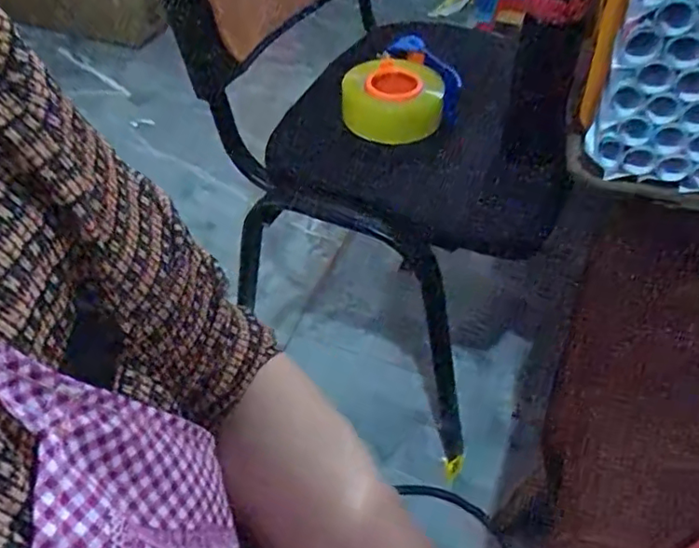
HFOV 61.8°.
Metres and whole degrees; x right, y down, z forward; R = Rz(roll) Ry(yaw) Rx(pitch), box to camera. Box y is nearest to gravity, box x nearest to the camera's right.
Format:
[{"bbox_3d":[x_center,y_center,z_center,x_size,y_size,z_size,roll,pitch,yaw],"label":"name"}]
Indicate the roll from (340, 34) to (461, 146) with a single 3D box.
[{"bbox_3d":[0.076,-0.246,0.795,0.145,0.076,0.142,34,56,28],"label":"roll"}]

